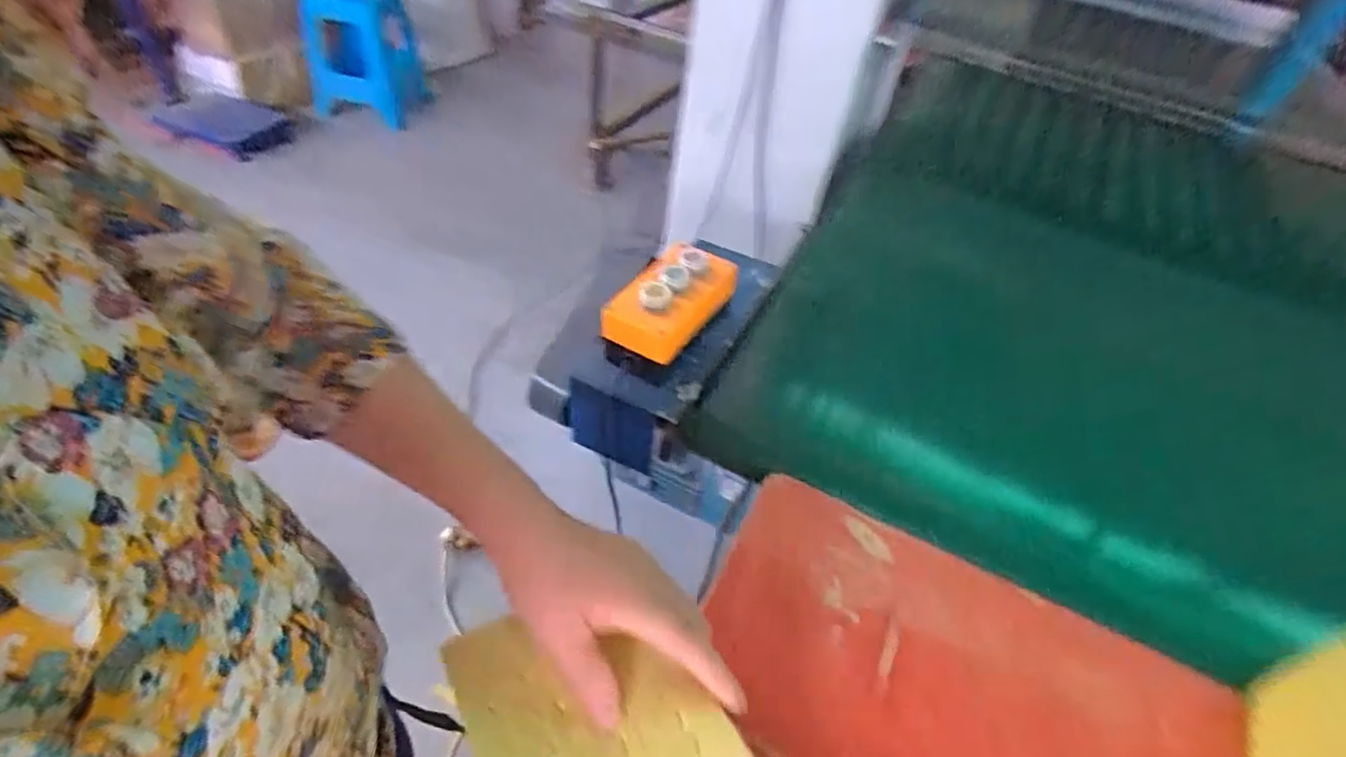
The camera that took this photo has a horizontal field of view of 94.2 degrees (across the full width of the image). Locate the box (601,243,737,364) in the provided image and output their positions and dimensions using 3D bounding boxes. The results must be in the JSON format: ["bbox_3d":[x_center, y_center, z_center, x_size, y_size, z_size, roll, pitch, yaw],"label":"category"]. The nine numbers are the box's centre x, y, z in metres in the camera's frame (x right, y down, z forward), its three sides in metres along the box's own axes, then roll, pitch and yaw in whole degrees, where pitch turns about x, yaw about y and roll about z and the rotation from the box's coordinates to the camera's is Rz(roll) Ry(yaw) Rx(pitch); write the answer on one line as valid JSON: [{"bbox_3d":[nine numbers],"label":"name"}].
[{"bbox_3d":[0.001,-0.081,0.624,0.076,0.041,0.148,27,52,19],"label":"box"}]

